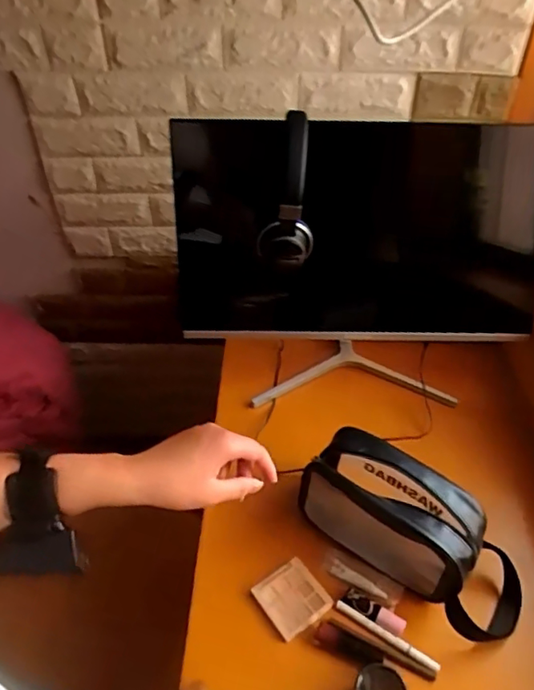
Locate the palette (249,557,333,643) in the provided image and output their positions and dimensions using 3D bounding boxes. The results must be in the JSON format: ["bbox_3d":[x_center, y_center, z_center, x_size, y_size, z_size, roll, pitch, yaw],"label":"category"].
[{"bbox_3d":[0.029,0.299,0.647,0.070,0.011,0.073,-26,47,-27],"label":"palette"}]

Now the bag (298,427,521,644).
[{"bbox_3d":[0.171,0.211,0.643,0.263,0.119,0.103,29,49,29],"label":"bag"}]

